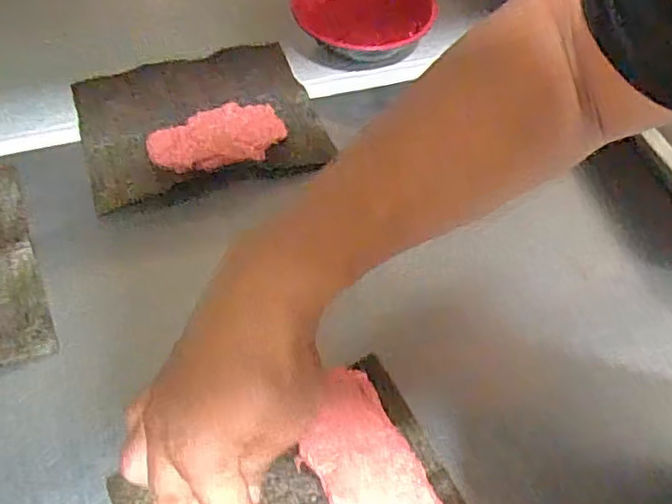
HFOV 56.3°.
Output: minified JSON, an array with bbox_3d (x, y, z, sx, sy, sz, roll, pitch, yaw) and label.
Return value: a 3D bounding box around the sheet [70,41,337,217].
[{"bbox_3d":[-0.122,-0.130,0.547,0.199,0.026,0.176,-15,56,-12],"label":"sheet"}]

